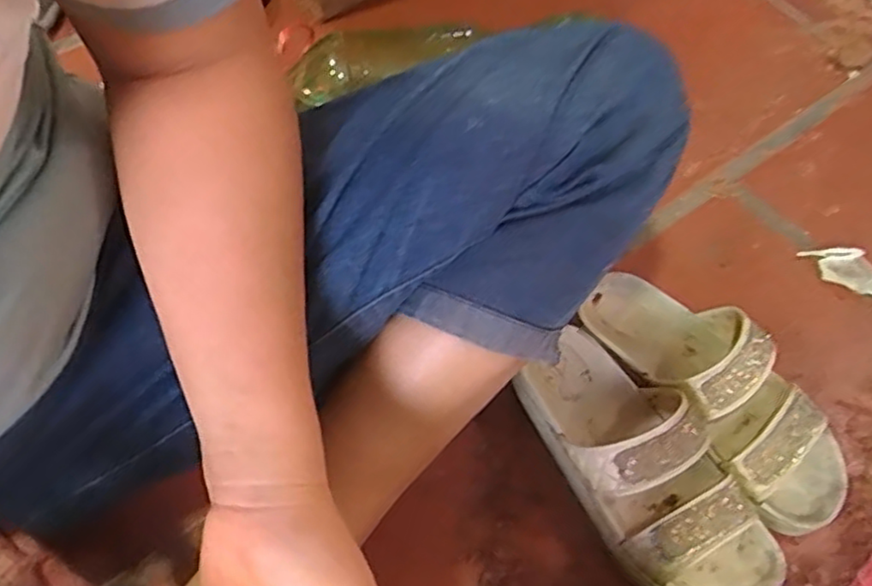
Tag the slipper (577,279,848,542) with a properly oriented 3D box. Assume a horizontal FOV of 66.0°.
[{"bbox_3d":[0.204,0.067,0.493,0.087,0.076,0.222,-35,66,-20],"label":"slipper"}]

